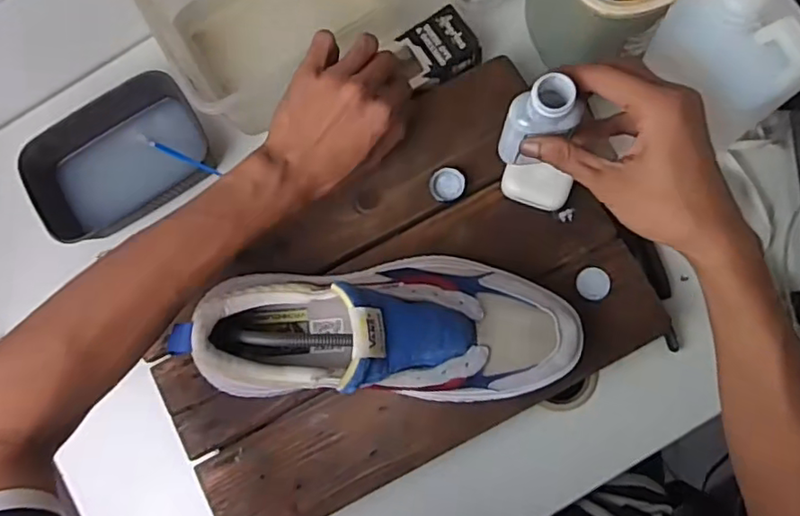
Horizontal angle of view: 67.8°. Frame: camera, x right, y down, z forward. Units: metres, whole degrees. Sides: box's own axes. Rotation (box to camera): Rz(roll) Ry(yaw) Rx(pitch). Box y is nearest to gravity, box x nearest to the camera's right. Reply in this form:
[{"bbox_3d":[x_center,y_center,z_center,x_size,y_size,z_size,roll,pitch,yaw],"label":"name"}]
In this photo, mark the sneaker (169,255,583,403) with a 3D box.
[{"bbox_3d":[-0.008,0.053,0.437,0.276,0.141,0.108,0,83,5],"label":"sneaker"}]

